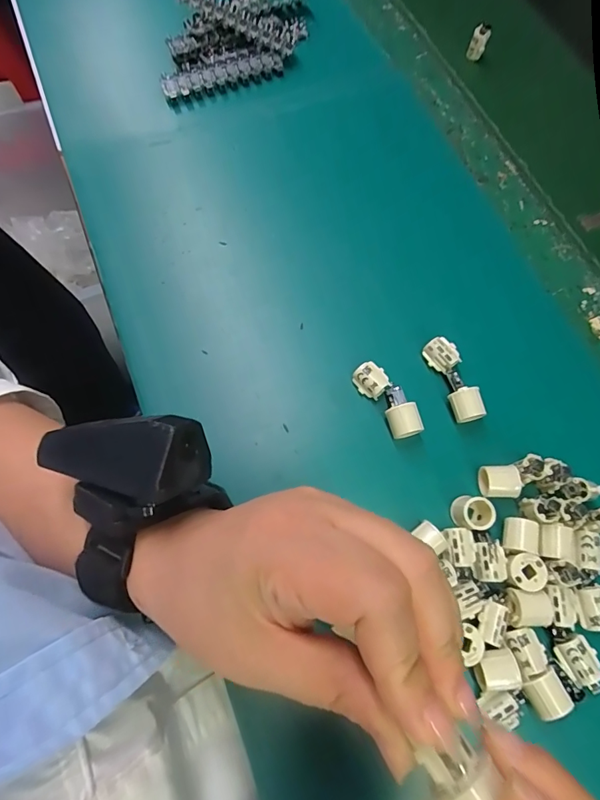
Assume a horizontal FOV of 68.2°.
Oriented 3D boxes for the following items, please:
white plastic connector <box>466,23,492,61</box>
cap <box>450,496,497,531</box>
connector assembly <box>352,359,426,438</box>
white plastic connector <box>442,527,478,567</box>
[{"bbox_3d":[0.168,-0.336,0.414,0.015,0.025,0.010,18,71,4],"label":"white plastic connector"},{"bbox_3d":[0.102,0.068,0.264,0.022,0.018,0.018,6,69,-2],"label":"cap"},{"bbox_3d":[0.059,-0.001,0.288,0.025,0.018,0.055,-27,73,-13],"label":"connector assembly"},{"bbox_3d":[0.094,0.085,0.258,0.016,0.008,0.021,-7,70,-7],"label":"white plastic connector"}]

